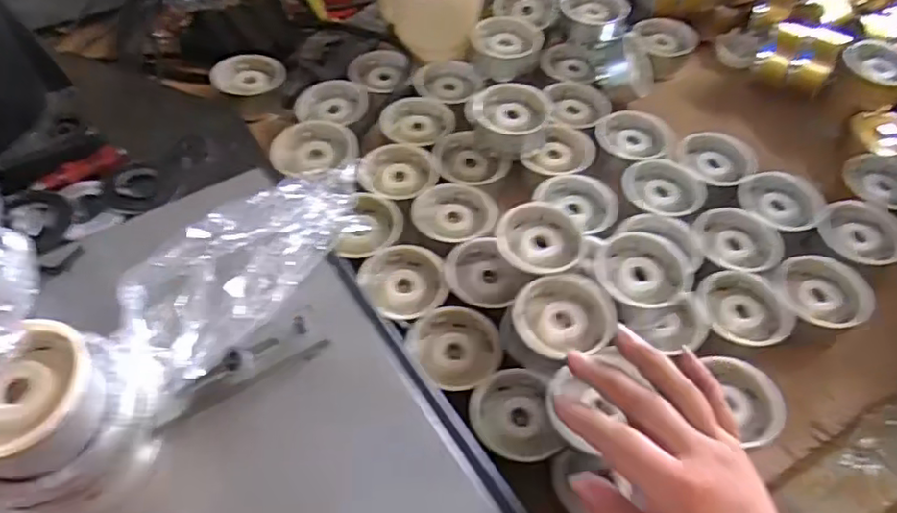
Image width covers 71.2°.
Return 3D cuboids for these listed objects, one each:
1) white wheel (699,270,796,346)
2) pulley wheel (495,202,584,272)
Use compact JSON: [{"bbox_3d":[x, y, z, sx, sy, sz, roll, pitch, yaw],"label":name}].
[{"bbox_3d":[0.232,0.041,0.495,0.068,0.022,0.062,1,53,-1],"label":"white wheel"},{"bbox_3d":[0.072,-0.012,0.496,0.065,0.021,0.069,33,59,20],"label":"pulley wheel"}]

